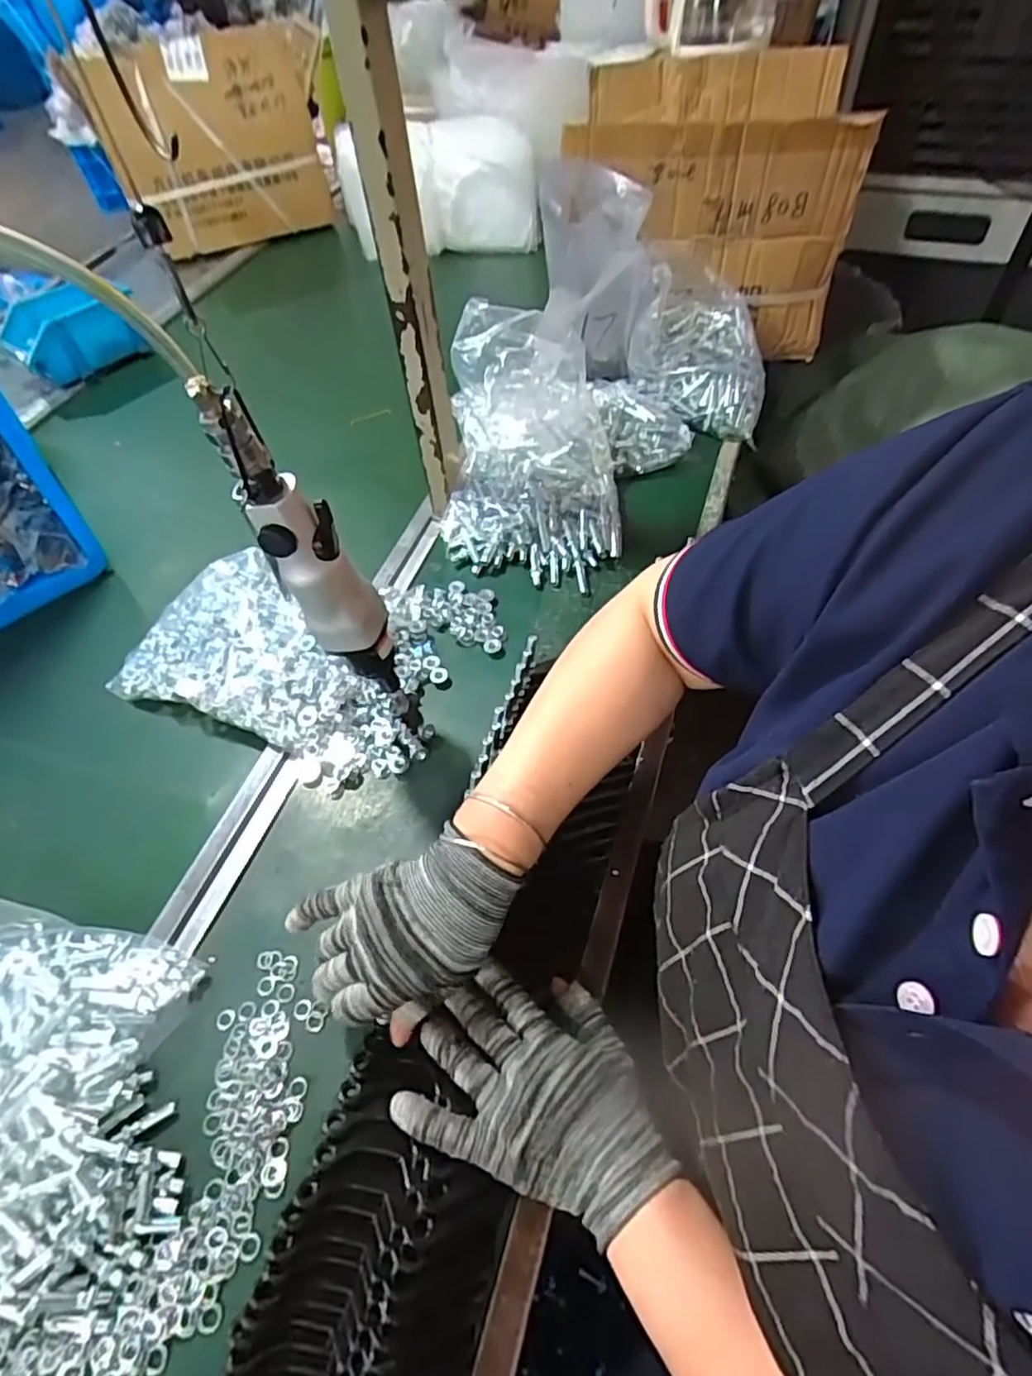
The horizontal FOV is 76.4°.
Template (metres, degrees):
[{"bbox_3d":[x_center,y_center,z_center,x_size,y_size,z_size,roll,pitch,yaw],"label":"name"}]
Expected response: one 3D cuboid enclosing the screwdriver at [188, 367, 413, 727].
[{"bbox_3d":[-0.125,-0.059,0.455,0.054,0.298,0.051,33,63,25],"label":"screwdriver"}]

